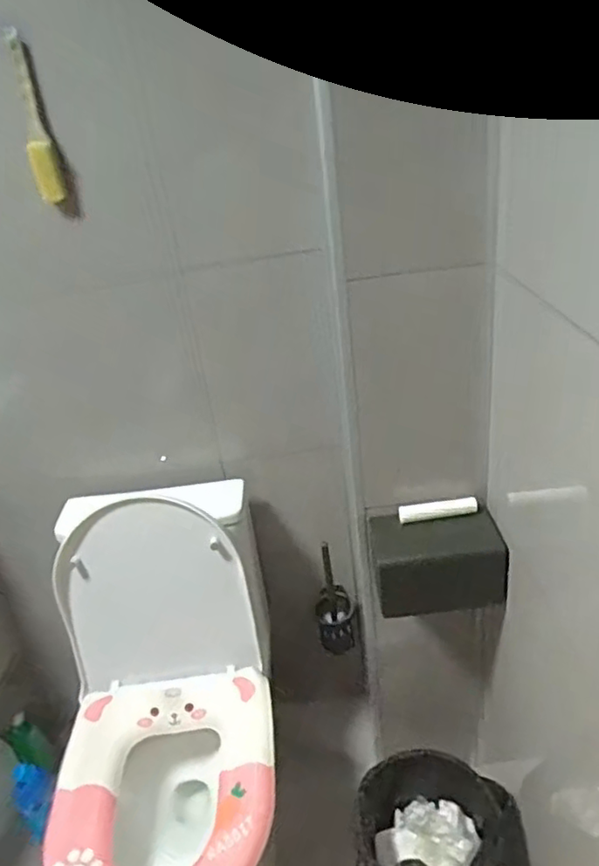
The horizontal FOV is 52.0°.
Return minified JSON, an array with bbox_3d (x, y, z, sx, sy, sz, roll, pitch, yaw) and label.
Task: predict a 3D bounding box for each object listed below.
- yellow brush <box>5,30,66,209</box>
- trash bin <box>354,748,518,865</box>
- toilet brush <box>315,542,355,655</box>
[{"bbox_3d":[-0.411,-0.478,0.943,0.034,0.231,0.035,-14,30,-11],"label":"yellow brush"},{"bbox_3d":[0.240,0.815,1.181,0.273,0.304,0.286,10,33,28],"label":"trash bin"},{"bbox_3d":[0.078,0.373,1.424,0.092,0.306,0.093,-9,29,-3],"label":"toilet brush"}]

